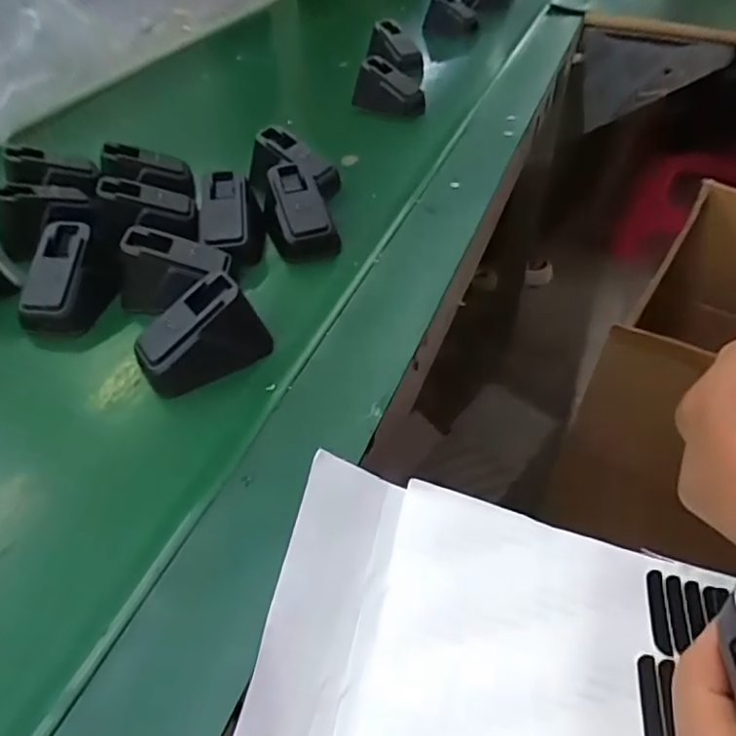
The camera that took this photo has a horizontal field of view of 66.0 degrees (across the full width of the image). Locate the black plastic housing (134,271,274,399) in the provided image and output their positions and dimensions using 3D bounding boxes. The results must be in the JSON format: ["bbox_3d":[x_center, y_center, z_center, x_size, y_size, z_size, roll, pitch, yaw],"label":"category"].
[{"bbox_3d":[-0.091,-0.017,0.306,0.067,0.041,0.035,-35,54,-28],"label":"black plastic housing"}]

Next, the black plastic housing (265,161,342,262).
[{"bbox_3d":[-0.049,-0.110,0.397,0.041,0.042,0.068,-13,46,-11],"label":"black plastic housing"}]

